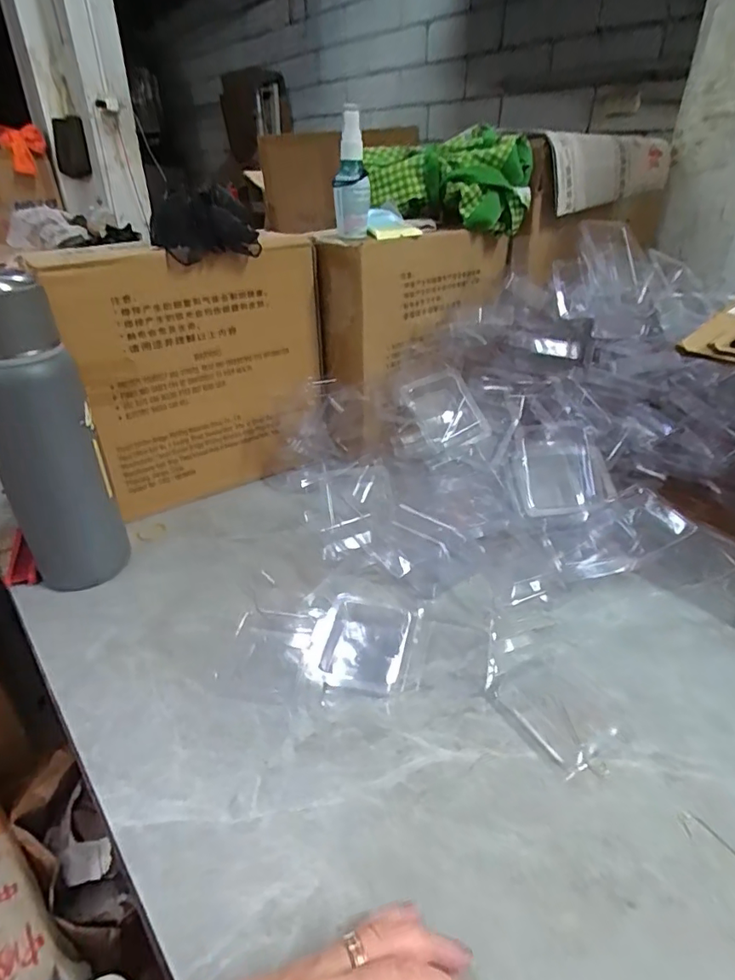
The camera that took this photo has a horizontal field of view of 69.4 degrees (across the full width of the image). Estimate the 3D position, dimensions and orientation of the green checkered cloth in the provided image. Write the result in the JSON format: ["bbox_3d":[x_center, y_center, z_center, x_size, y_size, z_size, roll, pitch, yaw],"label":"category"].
[{"bbox_3d":[0.099,-0.382,0.660,0.199,0.096,0.073,10,33,15],"label":"green checkered cloth"}]

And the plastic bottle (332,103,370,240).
[{"bbox_3d":[-0.017,-0.325,0.551,0.037,0.115,0.035,0,32,-1],"label":"plastic bottle"}]

